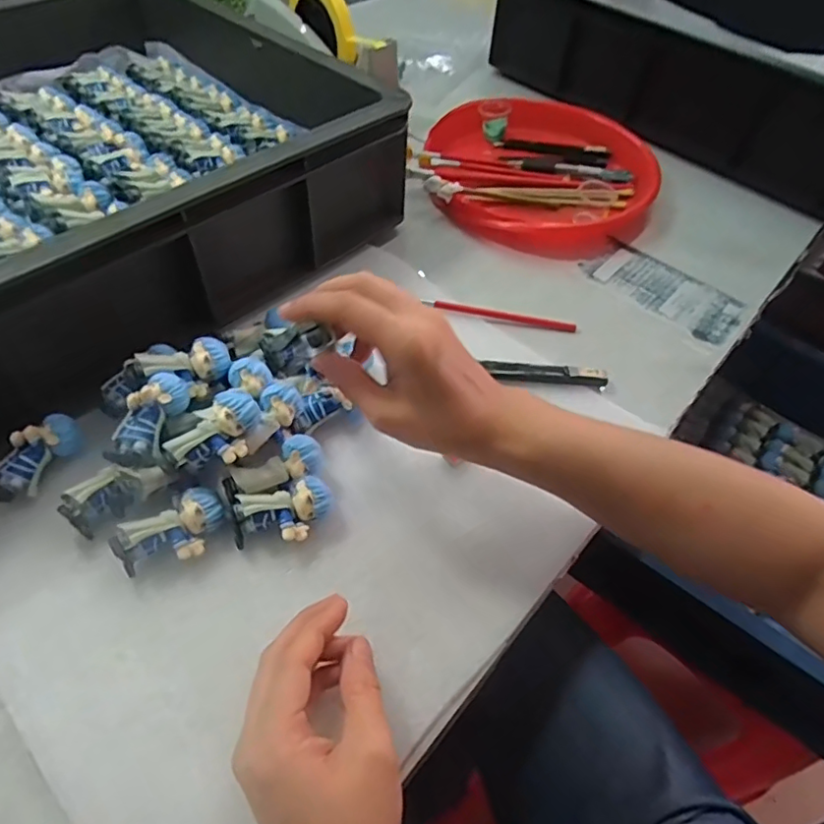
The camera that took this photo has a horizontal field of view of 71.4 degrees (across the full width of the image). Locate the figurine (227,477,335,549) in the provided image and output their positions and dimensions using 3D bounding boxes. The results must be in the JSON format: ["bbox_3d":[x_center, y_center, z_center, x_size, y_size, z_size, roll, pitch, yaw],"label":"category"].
[{"bbox_3d":[-0.077,0.064,0.349,0.060,0.031,0.031,-19,56,-18],"label":"figurine"}]

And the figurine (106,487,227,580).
[{"bbox_3d":[-0.140,0.074,0.339,0.061,0.030,0.031,-32,61,-25],"label":"figurine"}]

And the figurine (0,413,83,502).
[{"bbox_3d":[-0.237,0.029,0.360,0.026,0.033,0.061,29,56,17],"label":"figurine"}]

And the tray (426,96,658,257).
[{"bbox_3d":[0.146,-0.266,0.622,0.254,0.038,0.269,39,59,23],"label":"tray"}]

